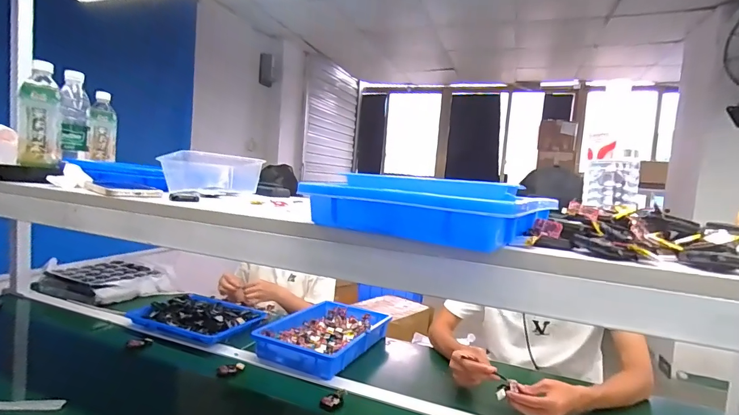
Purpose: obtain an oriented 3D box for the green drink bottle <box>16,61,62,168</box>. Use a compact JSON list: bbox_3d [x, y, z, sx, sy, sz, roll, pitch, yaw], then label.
[{"bbox_3d":[-0.616,-0.171,0.724,0.063,0.183,0.070,0,6,-41],"label":"green drink bottle"}]

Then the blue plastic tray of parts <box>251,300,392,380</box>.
[{"bbox_3d":[-0.128,0.354,1.099,0.278,0.056,0.366,6,5,24],"label":"blue plastic tray of parts"}]

